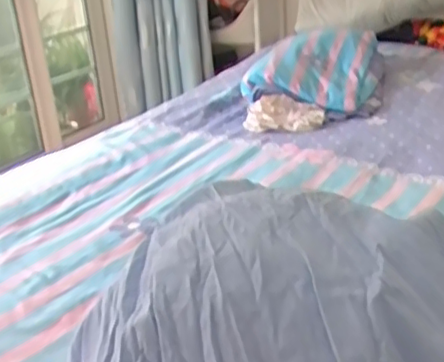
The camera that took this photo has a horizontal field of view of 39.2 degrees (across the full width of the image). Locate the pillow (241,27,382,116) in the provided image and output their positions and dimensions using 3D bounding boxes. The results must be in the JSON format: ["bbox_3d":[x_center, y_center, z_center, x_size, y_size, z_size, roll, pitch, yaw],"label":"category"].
[{"bbox_3d":[0.212,-0.245,1.336,0.238,0.111,0.299,8,27,26],"label":"pillow"}]

